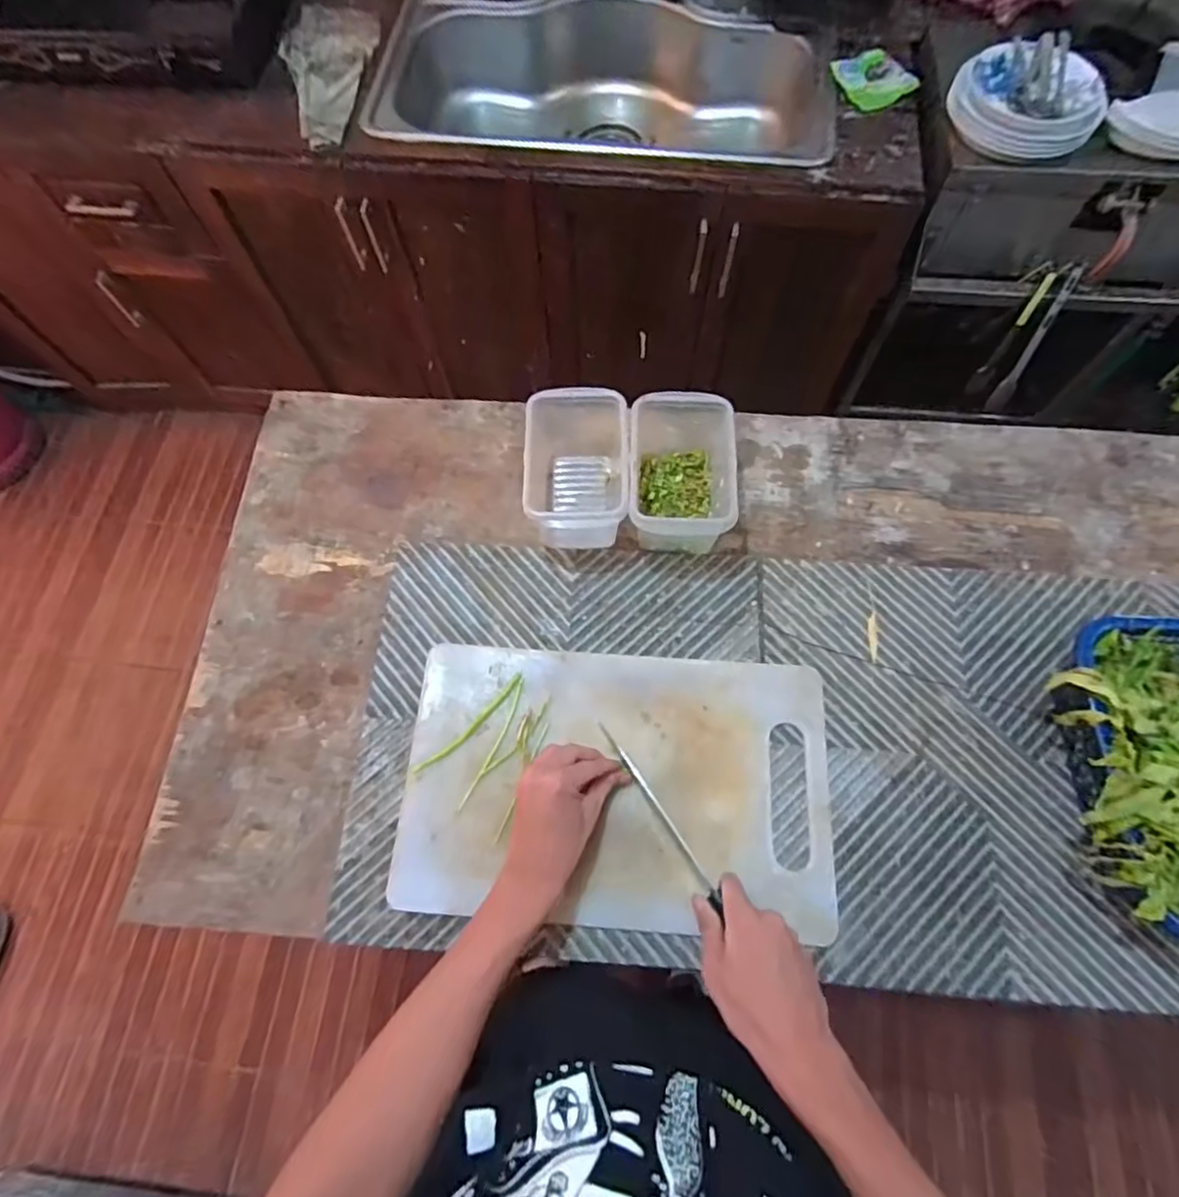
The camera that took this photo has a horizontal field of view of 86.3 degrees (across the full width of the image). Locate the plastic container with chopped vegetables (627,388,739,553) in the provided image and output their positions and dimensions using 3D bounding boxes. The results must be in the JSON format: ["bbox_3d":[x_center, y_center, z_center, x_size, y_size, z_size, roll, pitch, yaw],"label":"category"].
[{"bbox_3d":[0.095,-0.131,0.672,0.103,0.106,0.169,2,68,3],"label":"plastic container with chopped vegetables"}]

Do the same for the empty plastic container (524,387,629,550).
[{"bbox_3d":[-0.012,-0.140,0.684,0.104,0.105,0.167,-2,68,2],"label":"empty plastic container"}]

